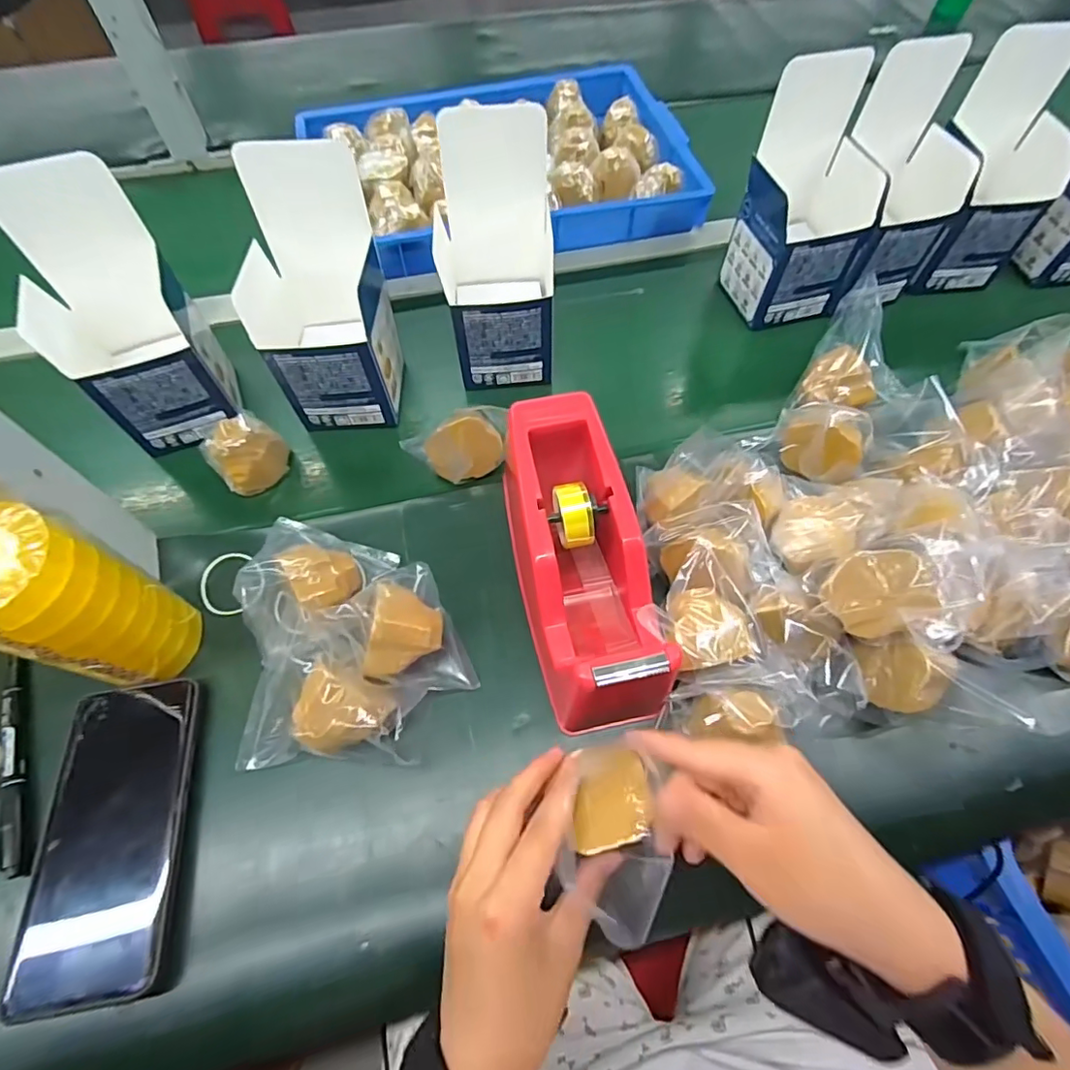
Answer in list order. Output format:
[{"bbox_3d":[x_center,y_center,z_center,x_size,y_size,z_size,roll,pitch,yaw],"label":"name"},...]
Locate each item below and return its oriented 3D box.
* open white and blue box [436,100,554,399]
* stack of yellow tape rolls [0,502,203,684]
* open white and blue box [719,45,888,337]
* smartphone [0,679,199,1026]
[{"bbox_3d":[-0.031,-0.220,0.435,0.097,0.176,0.095,-8,60,-4],"label":"open white and blue box"},{"bbox_3d":[-0.256,0.041,0.305,0.056,0.130,0.065,23,63,13],"label":"stack of yellow tape rolls"},{"bbox_3d":[0.241,-0.286,0.481,0.092,0.165,0.089,-15,61,-8],"label":"open white and blue box"},{"bbox_3d":[-0.244,0.166,0.311,0.076,0.015,0.166,-10,61,-5],"label":"smartphone"}]

